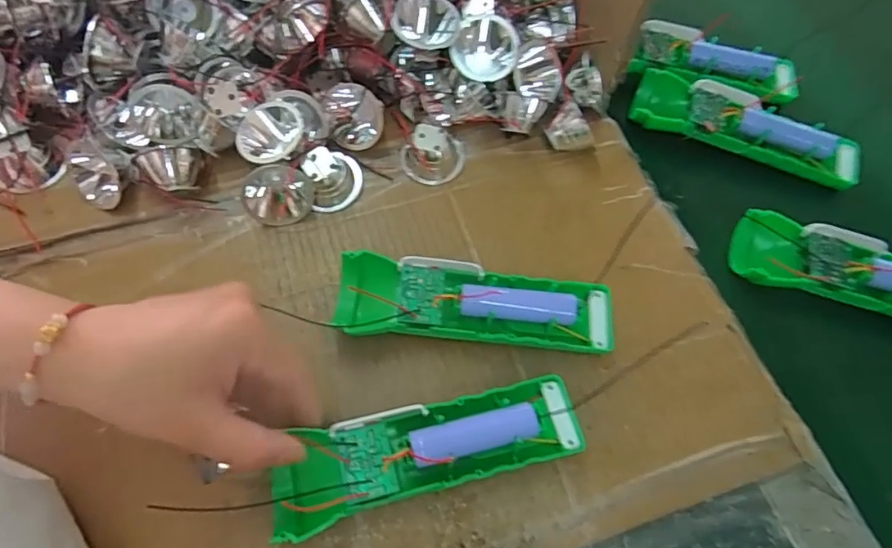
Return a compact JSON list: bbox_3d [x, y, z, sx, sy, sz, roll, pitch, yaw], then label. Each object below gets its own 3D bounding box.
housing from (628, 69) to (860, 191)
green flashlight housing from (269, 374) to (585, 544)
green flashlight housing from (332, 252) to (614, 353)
[{"bbox_3d":[0.216,-0.108,0.388,0.158,0.018,0.052,28,68,14],"label":"housing"},{"bbox_3d":[-0.011,0.091,0.277,0.160,0.031,0.044,-14,64,-7],"label":"green flashlight housing"},{"bbox_3d":[0.015,0.020,0.313,0.156,0.029,0.046,5,64,4],"label":"green flashlight housing"}]

